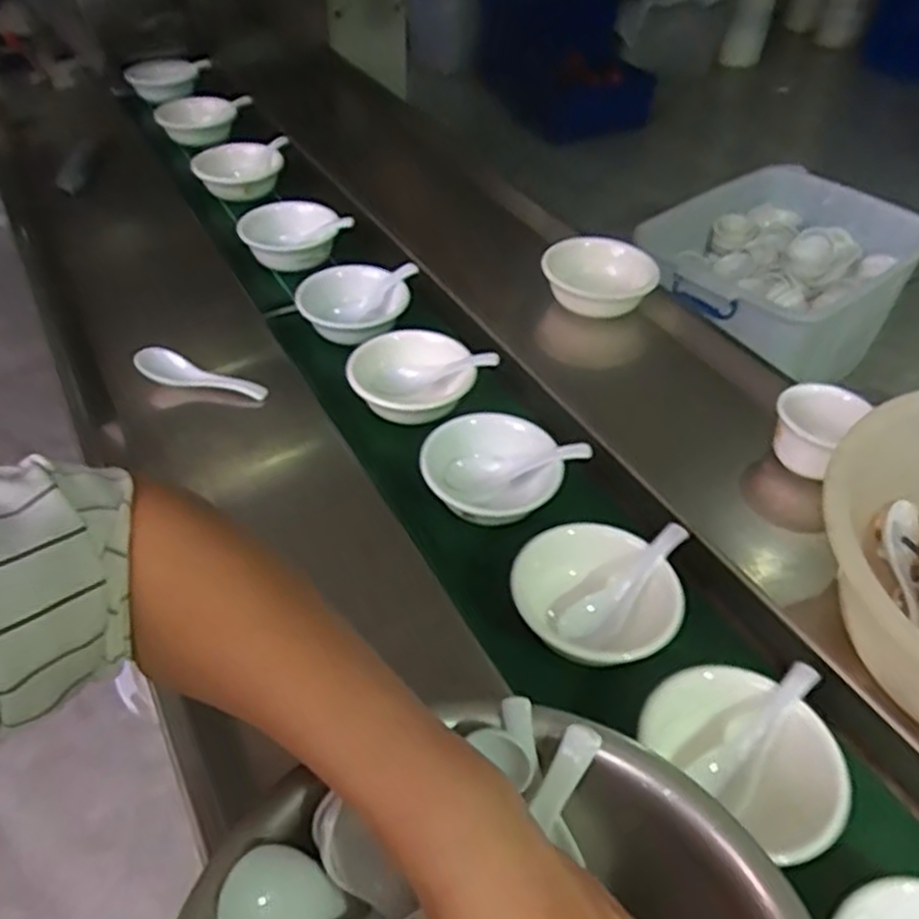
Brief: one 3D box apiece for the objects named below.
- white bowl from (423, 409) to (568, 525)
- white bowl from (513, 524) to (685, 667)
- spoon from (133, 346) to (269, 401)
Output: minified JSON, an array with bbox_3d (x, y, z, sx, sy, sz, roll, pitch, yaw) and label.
[{"bbox_3d":[0.025,0.010,0.640,0.114,0.044,0.102,26,49,19],"label":"white bowl"},{"bbox_3d":[0.096,0.094,0.548,0.095,0.050,0.120,-27,54,-28],"label":"white bowl"},{"bbox_3d":[-0.229,-0.077,0.691,0.117,0.023,0.030,8,46,3],"label":"spoon"}]

